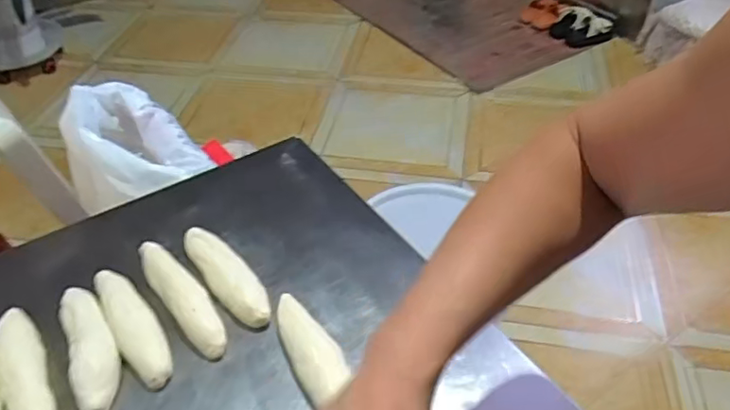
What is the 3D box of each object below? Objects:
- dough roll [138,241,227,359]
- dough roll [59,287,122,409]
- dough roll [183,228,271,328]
[{"bbox_3d":[-0.201,0.094,0.631,0.039,0.025,0.179,-31,51,-28],"label":"dough roll"},{"bbox_3d":[-0.274,0.140,0.583,0.046,0.029,0.145,-21,46,-19],"label":"dough roll"},{"bbox_3d":[-0.155,0.071,0.645,0.046,0.026,0.162,-31,51,-28],"label":"dough roll"}]

